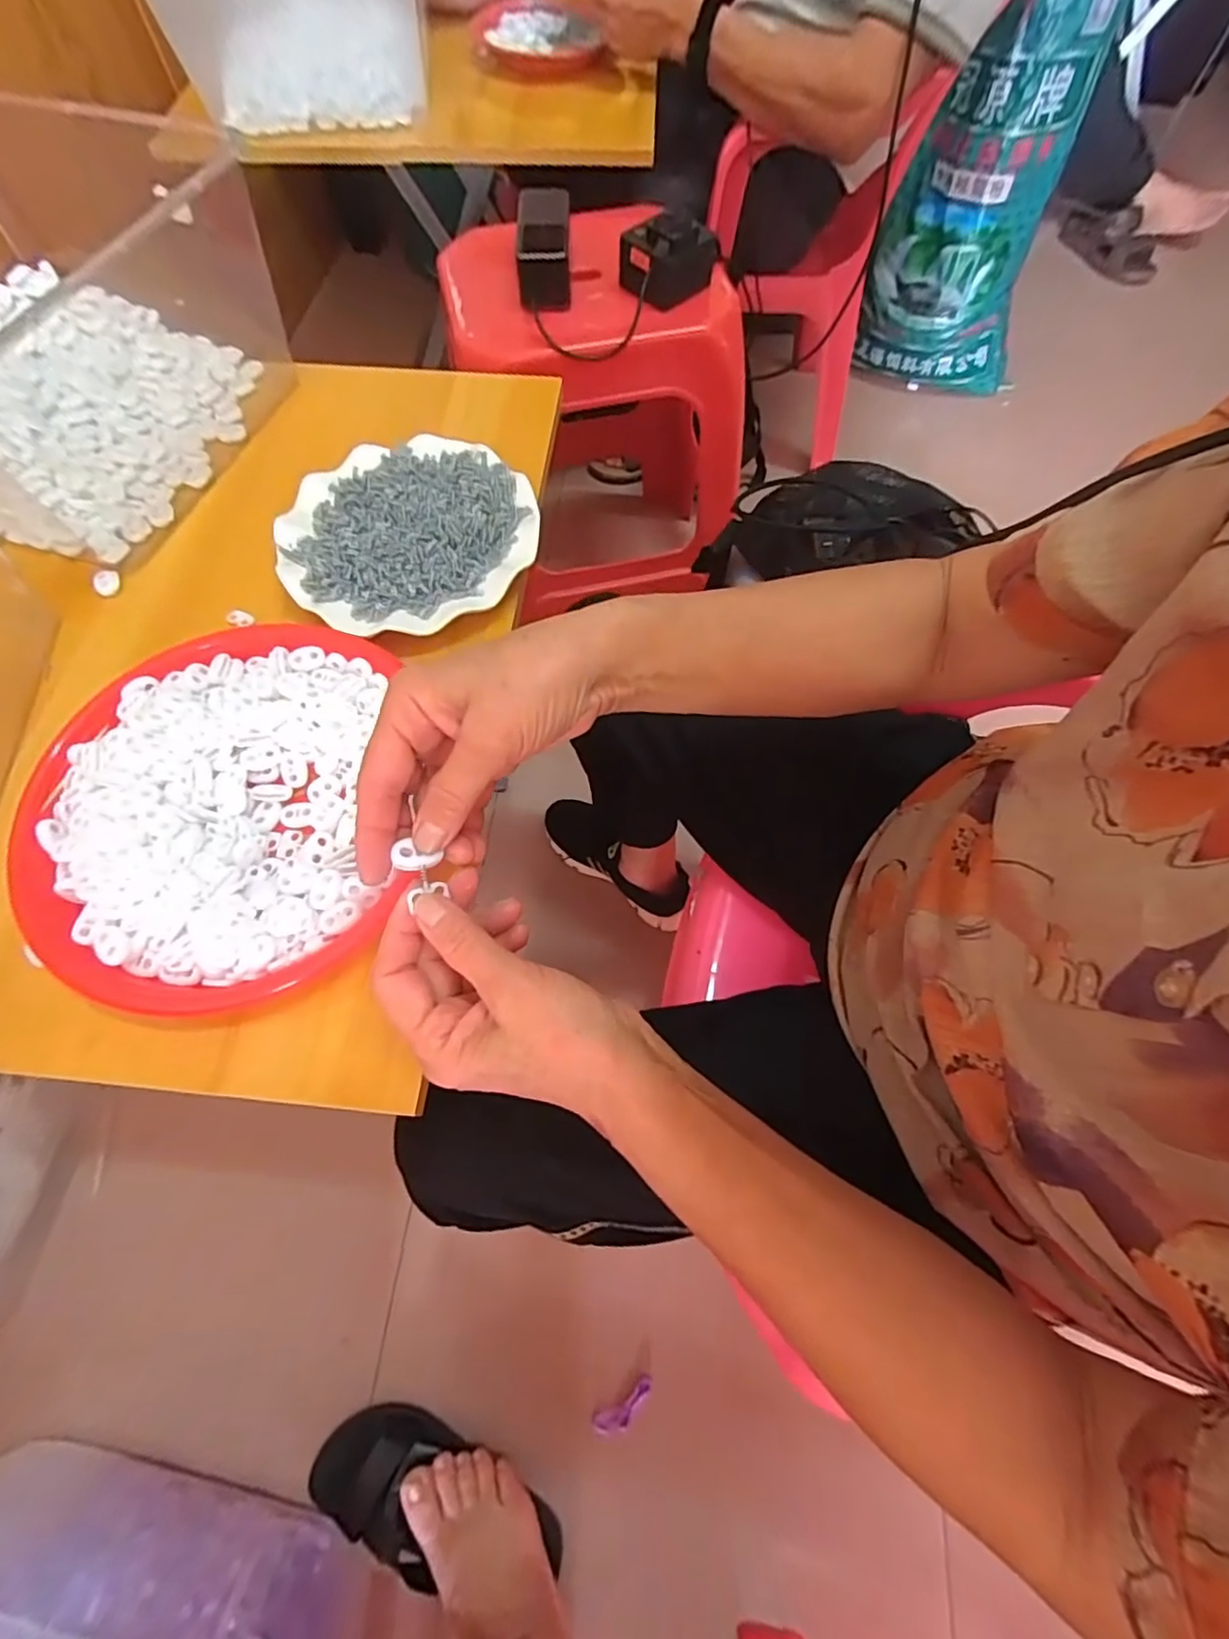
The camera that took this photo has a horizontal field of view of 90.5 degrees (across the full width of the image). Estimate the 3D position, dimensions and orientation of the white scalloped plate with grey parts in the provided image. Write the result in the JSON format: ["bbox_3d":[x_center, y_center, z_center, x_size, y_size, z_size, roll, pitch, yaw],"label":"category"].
[{"bbox_3d":[-0.148,-0.207,0.445,0.174,0.021,0.177,0,67,0],"label":"white scalloped plate with grey parts"}]

